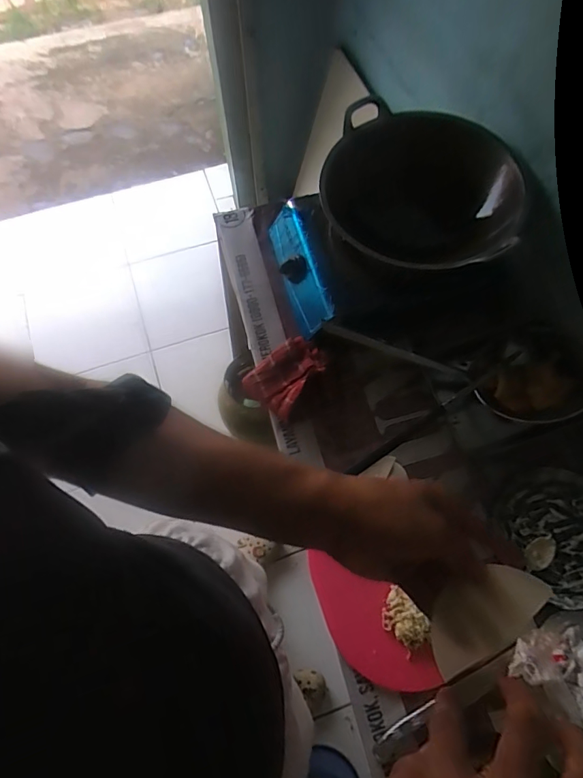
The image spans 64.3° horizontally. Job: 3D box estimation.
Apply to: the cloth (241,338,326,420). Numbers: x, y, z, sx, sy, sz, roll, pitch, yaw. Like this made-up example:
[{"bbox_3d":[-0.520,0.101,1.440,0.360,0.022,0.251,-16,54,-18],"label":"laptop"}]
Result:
[{"bbox_3d":[-0.012,-0.028,0.817,0.103,0.034,0.136,37,72,16],"label":"cloth"}]

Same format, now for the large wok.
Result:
[{"bbox_3d":[0.210,-0.323,0.779,0.340,0.120,0.254,29,70,13],"label":"large wok"}]

